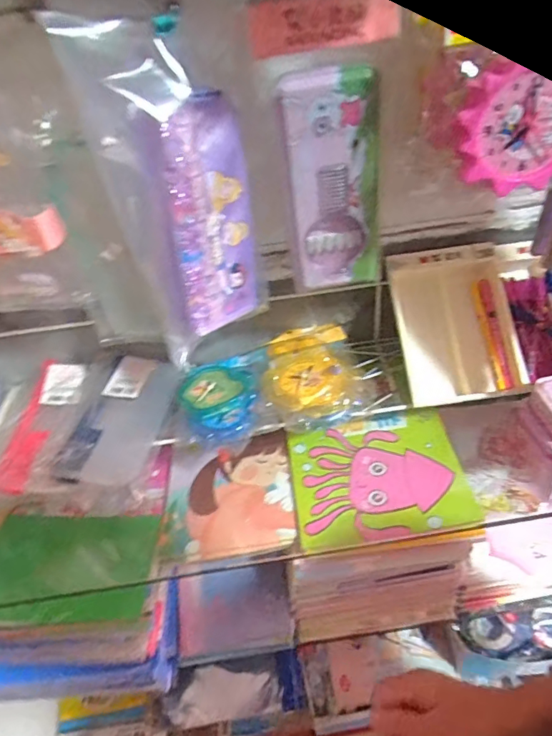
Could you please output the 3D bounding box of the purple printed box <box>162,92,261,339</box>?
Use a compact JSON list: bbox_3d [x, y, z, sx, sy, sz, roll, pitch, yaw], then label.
[{"bbox_3d":[-0.063,-0.144,0.483,0.092,0.210,0.032,-33,43,-32],"label":"purple printed box"}]

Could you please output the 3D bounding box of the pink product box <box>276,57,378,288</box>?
[{"bbox_3d":[0.054,-0.171,0.478,0.085,0.202,0.052,3,43,10],"label":"pink product box"}]

